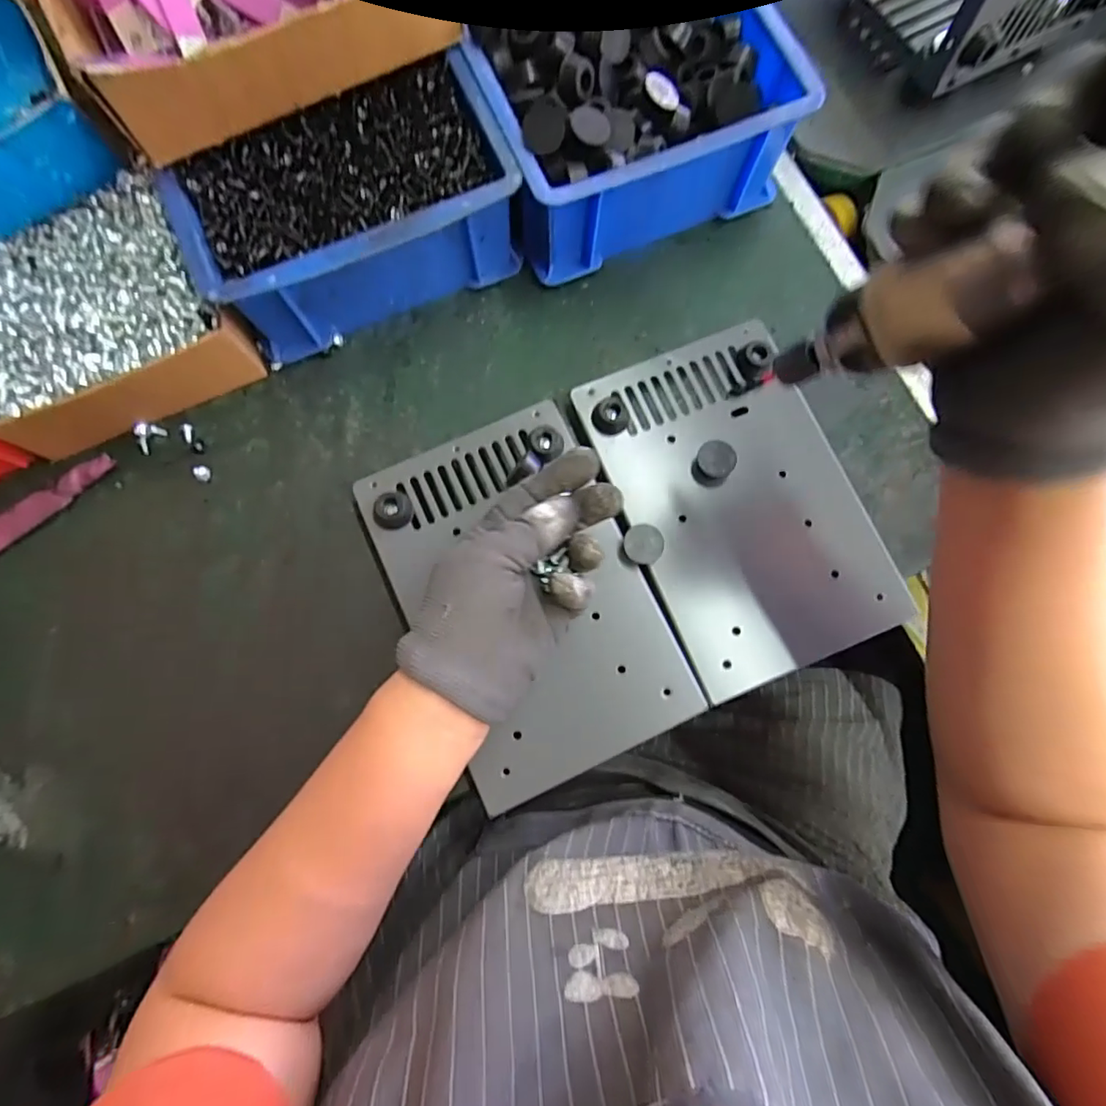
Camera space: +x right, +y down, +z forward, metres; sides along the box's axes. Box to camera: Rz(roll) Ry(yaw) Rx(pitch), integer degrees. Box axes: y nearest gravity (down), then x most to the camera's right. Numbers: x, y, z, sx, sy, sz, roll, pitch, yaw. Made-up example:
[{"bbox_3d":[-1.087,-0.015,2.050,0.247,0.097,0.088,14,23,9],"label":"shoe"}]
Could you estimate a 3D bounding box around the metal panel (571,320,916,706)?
[{"bbox_3d":[0.122,-0.037,0.373,0.146,0.021,0.226,-22,78,-3],"label":"metal panel"}]

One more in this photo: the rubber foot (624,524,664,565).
[{"bbox_3d":[0.058,-0.005,0.363,0.024,0.016,0.023,0,79,0],"label":"rubber foot"}]

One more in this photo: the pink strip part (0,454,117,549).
[{"bbox_3d":[-0.363,-0.021,0.381,0.142,0.011,0.022,-37,81,-7],"label":"pink strip part"}]

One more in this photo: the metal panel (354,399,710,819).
[{"bbox_3d":[-0.019,0.025,0.361,0.150,0.023,0.228,-26,78,-4],"label":"metal panel"}]

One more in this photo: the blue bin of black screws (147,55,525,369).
[{"bbox_3d":[-0.130,-0.226,0.386,0.200,0.085,0.114,-25,80,-5],"label":"blue bin of black screws"}]

